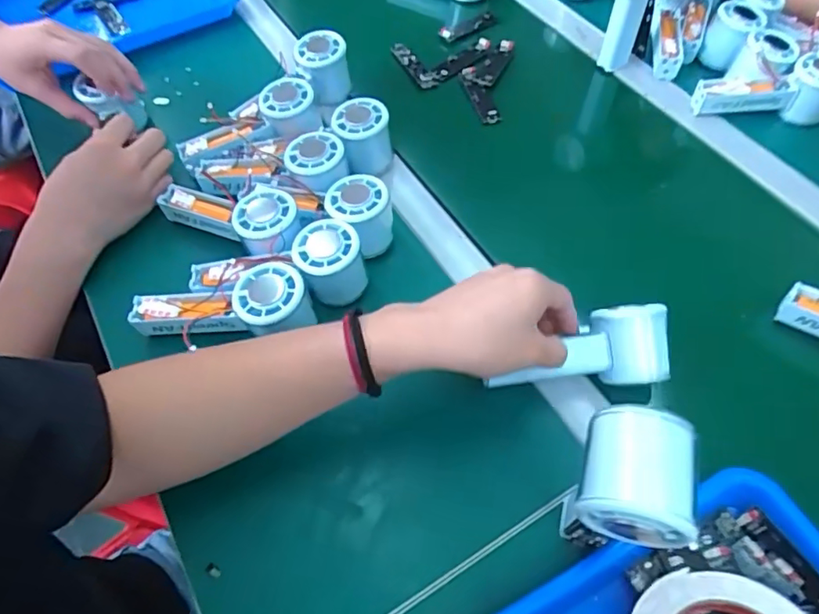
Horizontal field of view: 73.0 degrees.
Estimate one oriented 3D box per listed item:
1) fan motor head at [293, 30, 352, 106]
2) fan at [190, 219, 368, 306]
[{"bbox_3d":[-0.098,-0.273,0.629,0.056,0.057,0.054,-8,59,-5],"label":"fan motor head"},{"bbox_3d":[-0.115,-0.037,0.484,0.152,0.054,0.057,-1,59,-1],"label":"fan"}]

